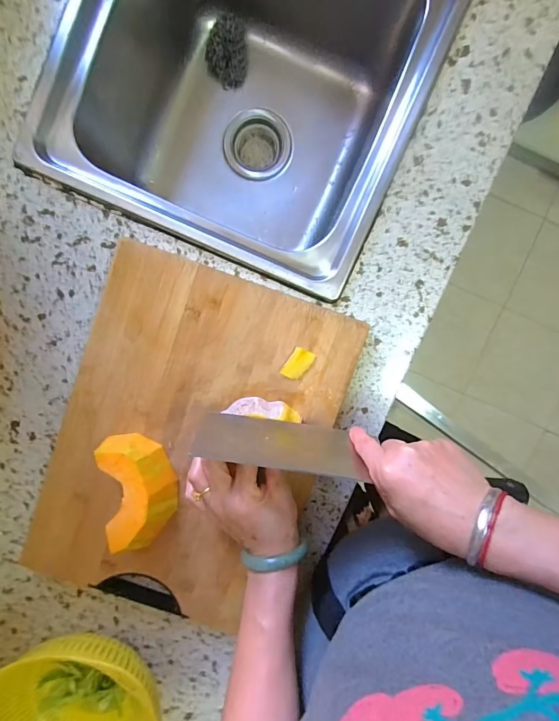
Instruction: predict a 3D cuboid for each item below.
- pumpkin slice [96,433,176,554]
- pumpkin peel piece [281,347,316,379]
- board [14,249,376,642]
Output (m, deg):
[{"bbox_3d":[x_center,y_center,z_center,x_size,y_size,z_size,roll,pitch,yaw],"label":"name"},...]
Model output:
[{"bbox_3d":[-0.150,0.141,0.425,0.067,0.039,0.121,-9,95,0],"label":"pumpkin slice"},{"bbox_3d":[0.022,0.004,0.443,0.025,0.005,0.038,33,94,-3],"label":"pumpkin peel piece"},{"bbox_3d":[-0.100,0.096,0.461,0.285,0.029,0.396,19,94,-2],"label":"board"}]

